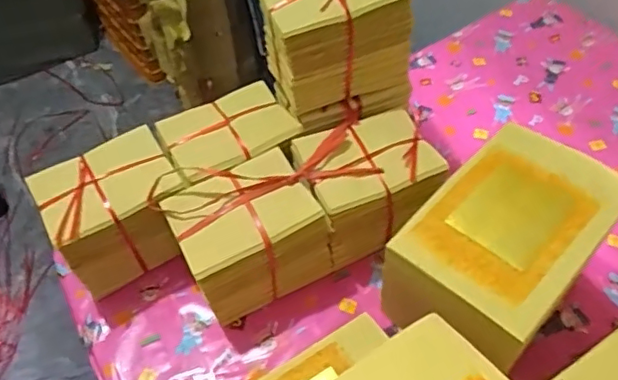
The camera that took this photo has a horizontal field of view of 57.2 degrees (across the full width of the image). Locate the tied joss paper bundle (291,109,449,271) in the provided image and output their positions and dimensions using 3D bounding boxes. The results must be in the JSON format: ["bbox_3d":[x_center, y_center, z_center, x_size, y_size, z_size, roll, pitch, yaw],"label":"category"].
[{"bbox_3d":[0.078,0.000,0.752,0.166,0.140,0.130,-22,51,-12],"label":"tied joss paper bundle"}]

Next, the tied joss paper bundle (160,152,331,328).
[{"bbox_3d":[-0.074,0.062,0.714,0.165,0.153,0.125,-28,52,-17],"label":"tied joss paper bundle"}]

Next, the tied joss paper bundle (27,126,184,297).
[{"bbox_3d":[-0.246,0.032,0.736,0.156,0.142,0.124,-25,52,-15],"label":"tied joss paper bundle"}]

